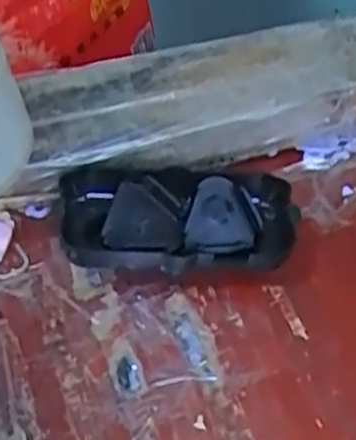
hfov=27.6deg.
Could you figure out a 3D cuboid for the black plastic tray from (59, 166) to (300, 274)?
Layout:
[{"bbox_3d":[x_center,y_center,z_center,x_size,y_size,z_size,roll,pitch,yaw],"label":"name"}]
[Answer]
[{"bbox_3d":[0.001,0.003,0.349,0.107,0.030,0.056,-1,50,-1],"label":"black plastic tray"}]

